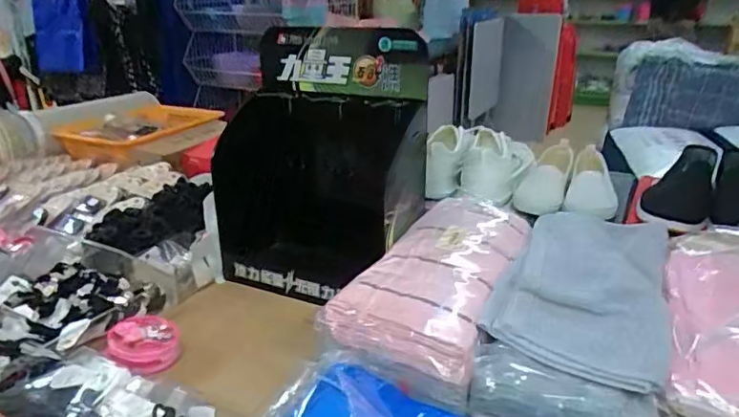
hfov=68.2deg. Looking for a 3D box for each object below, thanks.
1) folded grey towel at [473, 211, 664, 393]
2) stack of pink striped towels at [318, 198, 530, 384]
[{"bbox_3d":[0.262,0.082,0.661,0.178,0.027,0.317,10,24,25],"label":"folded grey towel"},{"bbox_3d":[0.092,0.075,0.703,0.164,0.061,0.327,10,24,24],"label":"stack of pink striped towels"}]

